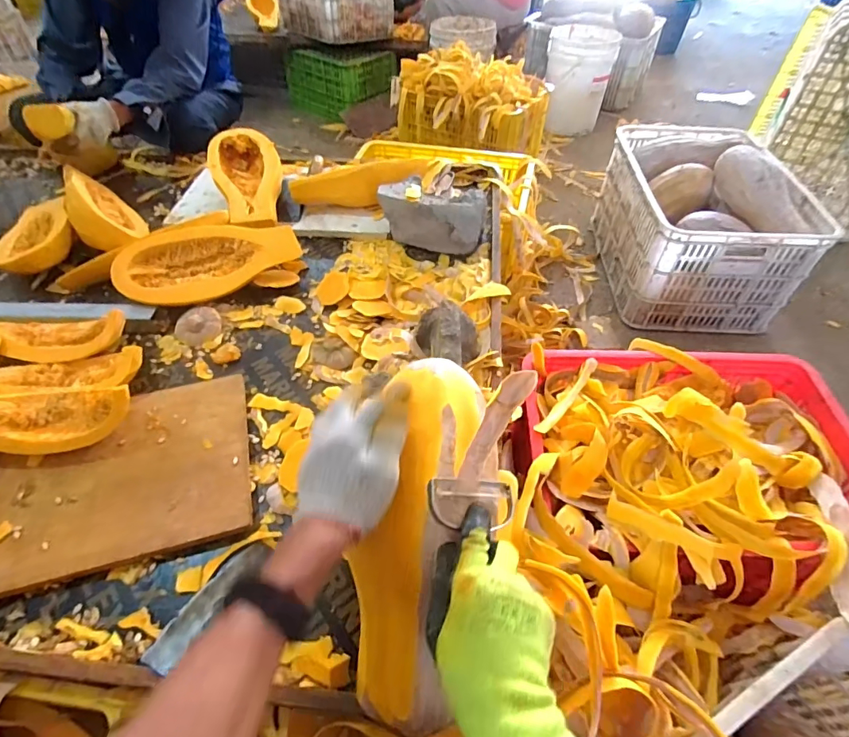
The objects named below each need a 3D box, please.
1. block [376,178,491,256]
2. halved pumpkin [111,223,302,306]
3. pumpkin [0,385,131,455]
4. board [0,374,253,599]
[{"bbox_3d":[0.027,-0.349,1.018,0.229,0.105,0.116,19,52,13],"label":"block"},{"bbox_3d":[-0.439,-0.218,0.947,0.335,0.085,0.160,-26,85,-15],"label":"halved pumpkin"},{"bbox_3d":[-0.584,0.073,0.675,0.307,0.074,0.097,-4,50,-3],"label":"pumpkin"},{"bbox_3d":[-0.450,0.155,0.669,0.370,0.032,0.274,-13,52,-12],"label":"board"}]

